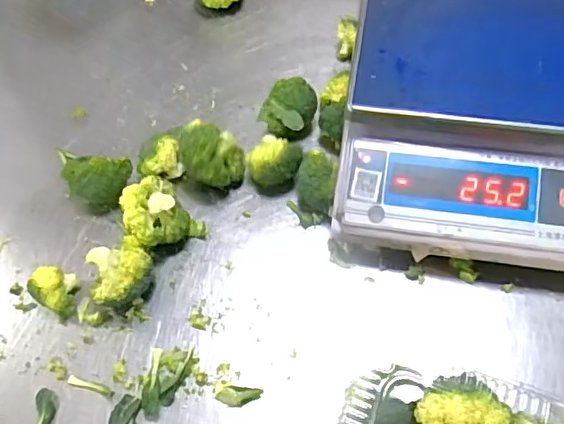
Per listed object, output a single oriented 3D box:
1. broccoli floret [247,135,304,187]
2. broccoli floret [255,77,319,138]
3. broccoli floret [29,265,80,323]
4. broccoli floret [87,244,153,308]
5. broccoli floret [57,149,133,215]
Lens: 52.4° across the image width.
[{"bbox_3d":[-0.006,-0.048,0.583,0.049,0.056,0.037,20,64,13],"label":"broccoli floret"},{"bbox_3d":[0.006,-0.108,0.620,0.062,0.049,0.059,-1,61,2],"label":"broccoli floret"},{"bbox_3d":[-0.212,0.071,0.537,0.045,0.038,0.041,34,68,19],"label":"broccoli floret"},{"bbox_3d":[-0.147,0.062,0.529,0.055,0.052,0.049,-13,61,-5],"label":"broccoli floret"},{"bbox_3d":[-0.183,-0.027,0.582,0.068,0.053,0.052,0,61,3],"label":"broccoli floret"}]

